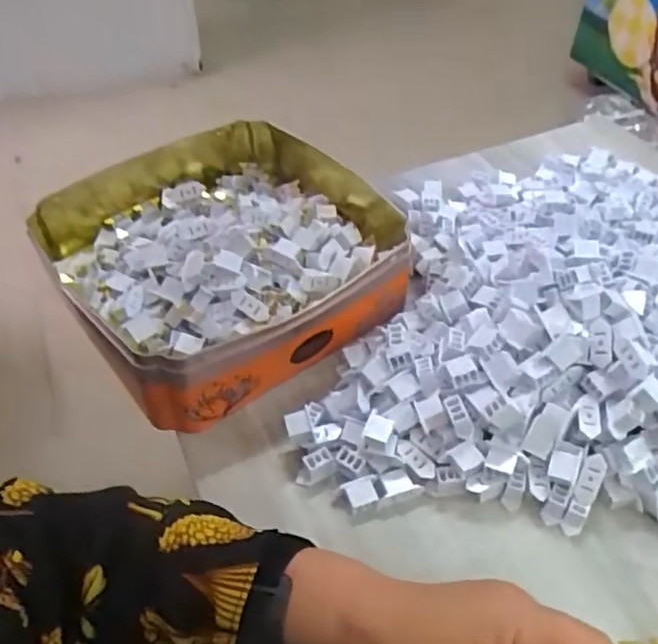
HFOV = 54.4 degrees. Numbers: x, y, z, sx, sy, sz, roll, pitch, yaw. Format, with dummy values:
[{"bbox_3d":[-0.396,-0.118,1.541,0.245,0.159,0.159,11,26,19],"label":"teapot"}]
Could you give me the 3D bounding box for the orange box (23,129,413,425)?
[{"bbox_3d":[-0.096,-0.082,0.571,0.273,0.071,0.317,-27,52,-23],"label":"orange box"}]

